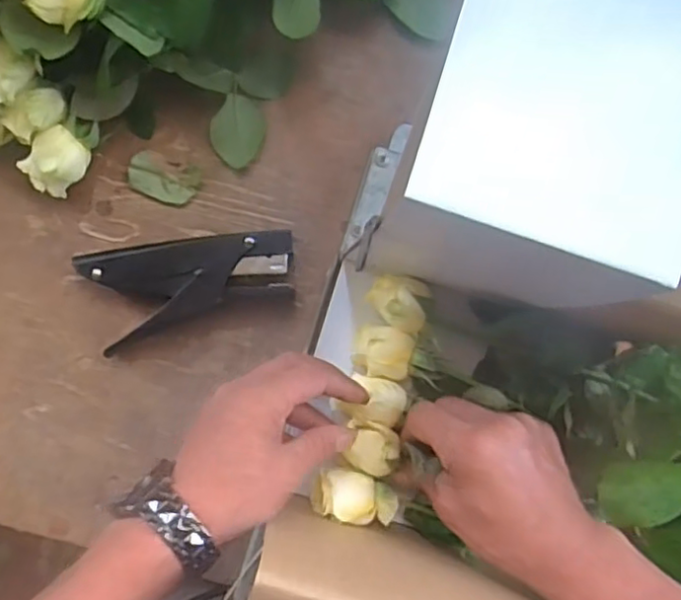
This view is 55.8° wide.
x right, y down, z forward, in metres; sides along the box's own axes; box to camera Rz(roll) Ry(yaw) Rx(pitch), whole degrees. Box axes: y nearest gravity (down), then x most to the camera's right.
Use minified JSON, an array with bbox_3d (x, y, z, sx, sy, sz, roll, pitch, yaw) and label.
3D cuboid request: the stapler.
[{"bbox_3d":[-0.107,-0.017,0.471,0.144,0.026,0.068,-16,92,-4],"label":"stapler"}]

